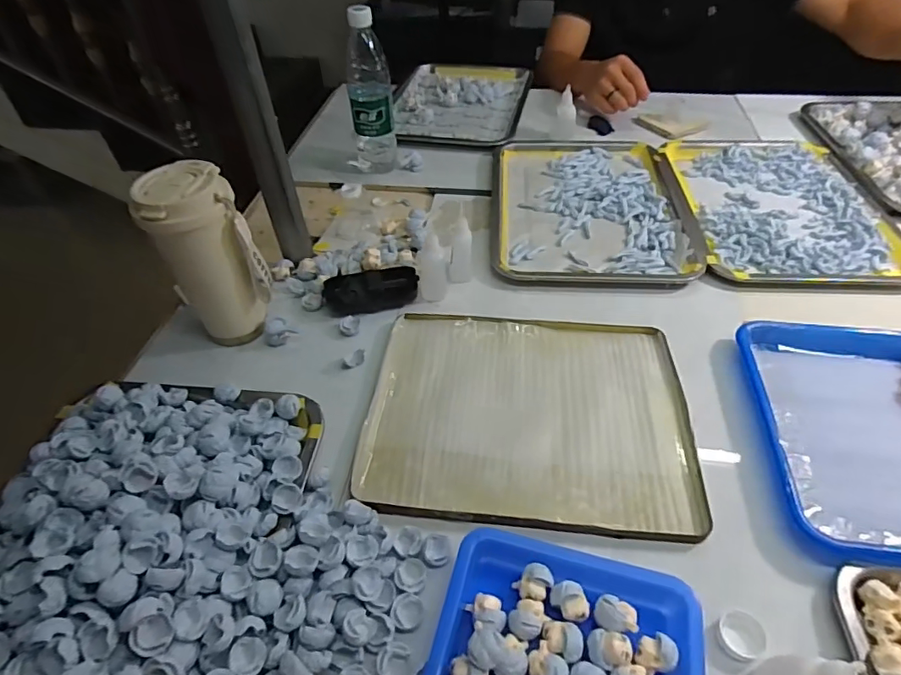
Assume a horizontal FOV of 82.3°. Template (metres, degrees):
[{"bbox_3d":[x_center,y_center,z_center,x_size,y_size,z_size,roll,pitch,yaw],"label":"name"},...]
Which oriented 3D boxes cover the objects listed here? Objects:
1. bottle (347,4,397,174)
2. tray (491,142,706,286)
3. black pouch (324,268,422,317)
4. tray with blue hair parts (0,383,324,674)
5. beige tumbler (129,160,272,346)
[{"bbox_3d":[-0.125,-0.368,0.791,0.073,0.227,0.070,-6,46,-4],"label":"bottle"},{"bbox_3d":[0.194,-0.201,0.753,0.261,0.020,0.354,1,46,3],"label":"tray"},{"bbox_3d":[-0.094,-0.057,0.622,0.111,0.018,0.059,-10,46,-7],"label":"black pouch"},{"bbox_3d":[-0.243,0.158,0.374,0.243,0.084,0.348,5,46,7],"label":"tray with blue hair parts"},{"bbox_3d":[-0.250,-0.080,0.538,0.084,0.184,0.077,-1,46,1],"label":"beige tumbler"}]

